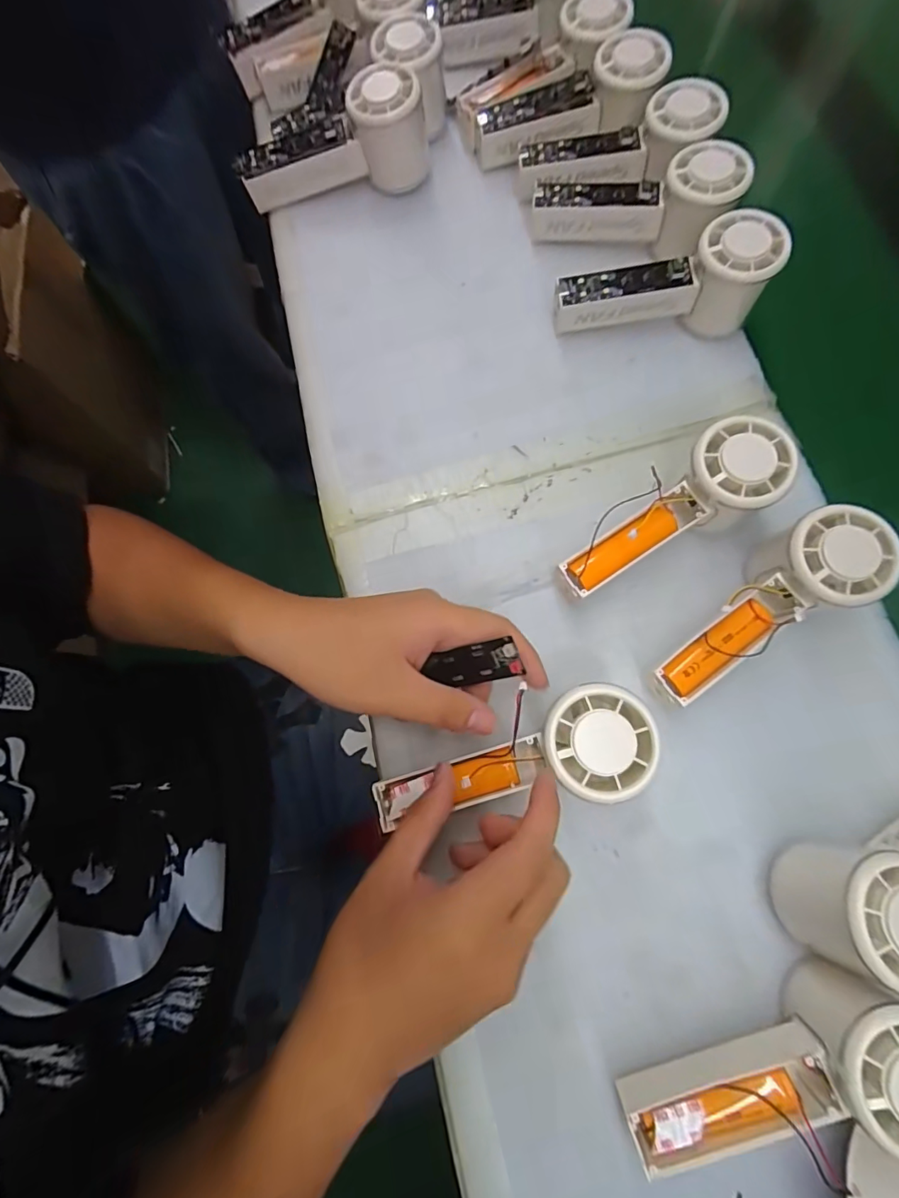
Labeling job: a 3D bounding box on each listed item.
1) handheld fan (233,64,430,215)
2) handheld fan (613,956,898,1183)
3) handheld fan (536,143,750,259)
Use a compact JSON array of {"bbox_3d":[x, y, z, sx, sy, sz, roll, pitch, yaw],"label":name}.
[{"bbox_3d":[-0.095,-0.366,0.394,0.149,0.062,0.057,-8,75,-3],"label":"handheld fan"},{"bbox_3d":[0.159,0.228,0.239,0.149,0.053,0.055,-24,75,7],"label":"handheld fan"},{"bbox_3d":[0.139,-0.306,0.380,0.148,0.063,0.049,6,74,1],"label":"handheld fan"}]

